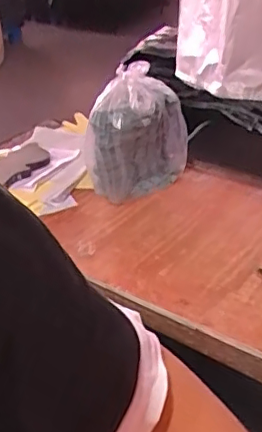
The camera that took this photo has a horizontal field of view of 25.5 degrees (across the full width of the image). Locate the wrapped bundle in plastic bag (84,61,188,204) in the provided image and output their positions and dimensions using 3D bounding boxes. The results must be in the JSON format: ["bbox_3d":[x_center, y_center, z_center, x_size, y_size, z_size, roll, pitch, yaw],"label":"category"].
[{"bbox_3d":[0.012,-0.185,1.251,0.204,0.257,0.211,0,33,6],"label":"wrapped bundle in plastic bag"}]

